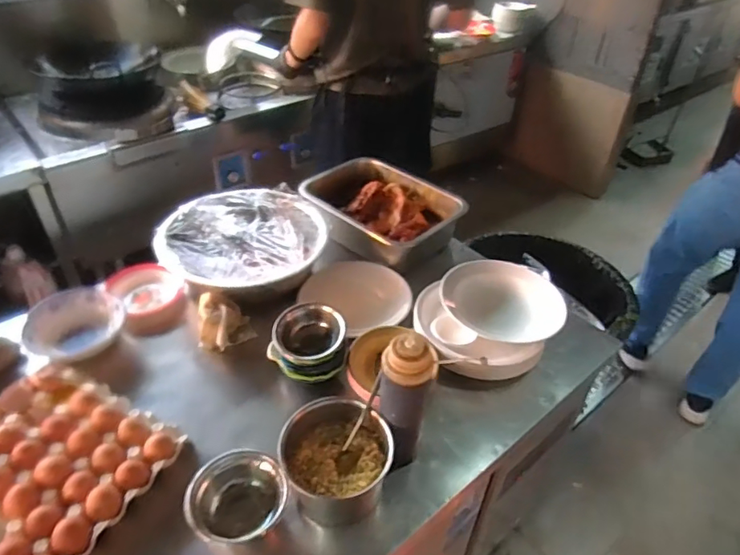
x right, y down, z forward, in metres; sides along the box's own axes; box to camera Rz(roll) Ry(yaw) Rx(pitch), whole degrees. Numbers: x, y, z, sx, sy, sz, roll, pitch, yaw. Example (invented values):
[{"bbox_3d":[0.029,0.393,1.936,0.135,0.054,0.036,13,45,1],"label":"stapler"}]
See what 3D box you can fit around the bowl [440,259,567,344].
[{"bbox_3d":[0.252,0.041,1.004,0.231,0.046,0.185,19,43,19],"label":"bowl"}]

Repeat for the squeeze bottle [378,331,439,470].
[{"bbox_3d":[0.050,0.174,0.738,0.071,0.211,0.068,-3,40,-6],"label":"squeeze bottle"}]

